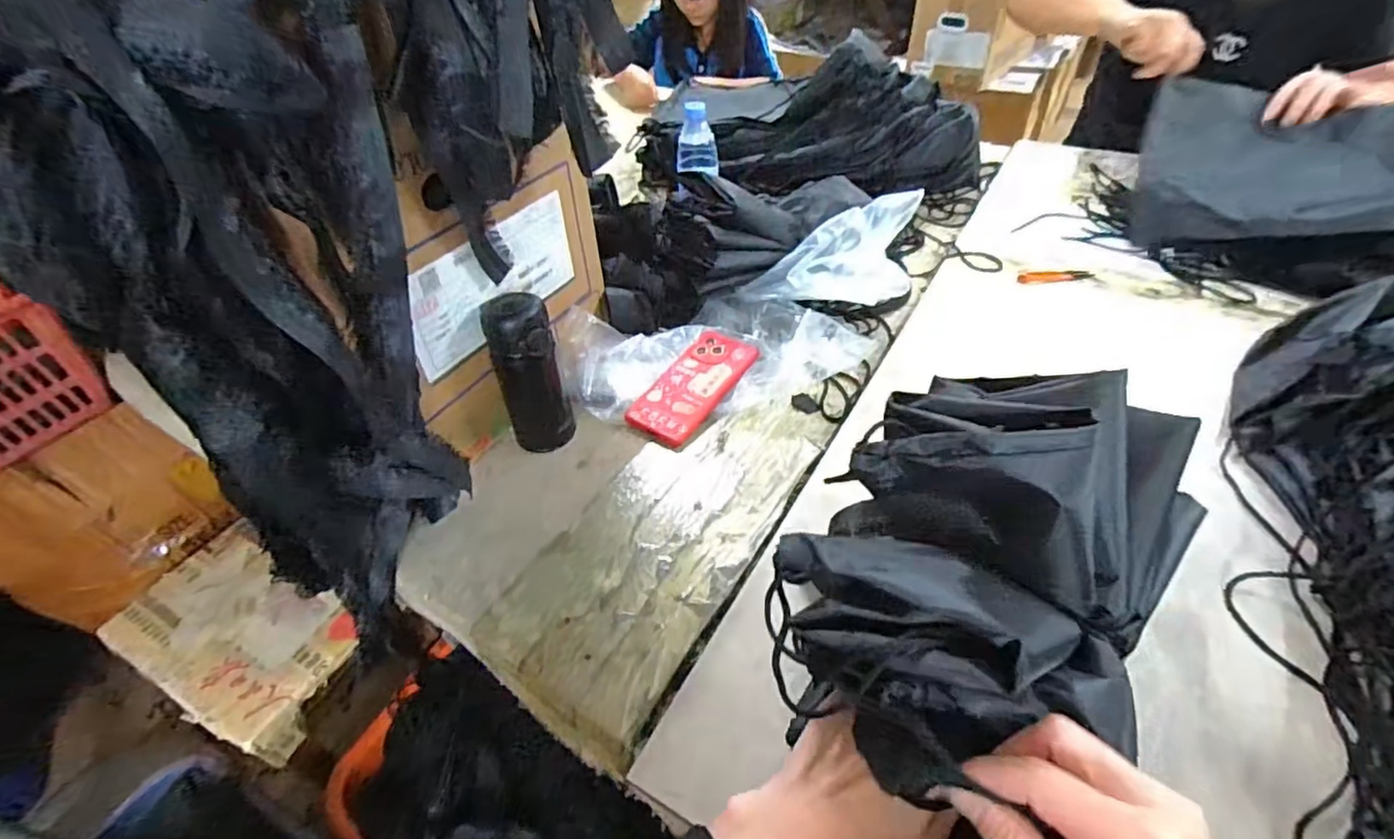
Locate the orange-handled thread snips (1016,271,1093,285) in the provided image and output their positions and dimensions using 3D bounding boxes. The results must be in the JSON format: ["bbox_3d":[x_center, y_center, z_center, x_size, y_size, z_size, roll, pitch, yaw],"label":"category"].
[{"bbox_3d":[0.473,-0.189,0.817,0.092,0.017,0.014,0,44,4],"label":"orange-handled thread snips"}]

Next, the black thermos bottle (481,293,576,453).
[{"bbox_3d":[-0.168,-0.045,0.633,0.064,0.163,0.061,-13,45,-10],"label":"black thermos bottle"}]

